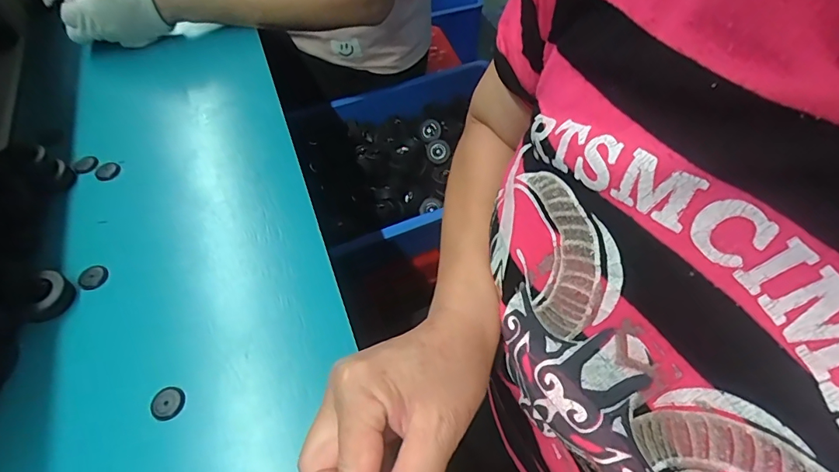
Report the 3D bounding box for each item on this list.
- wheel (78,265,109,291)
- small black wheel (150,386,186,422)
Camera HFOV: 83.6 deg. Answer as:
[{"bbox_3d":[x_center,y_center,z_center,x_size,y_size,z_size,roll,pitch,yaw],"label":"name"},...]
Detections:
[{"bbox_3d":[-0.266,0.034,0.382,0.022,0.004,0.022,-1,54,1],"label":"wheel"},{"bbox_3d":[-0.169,0.112,0.315,0.022,0.004,0.022,-1,54,1],"label":"small black wheel"}]

